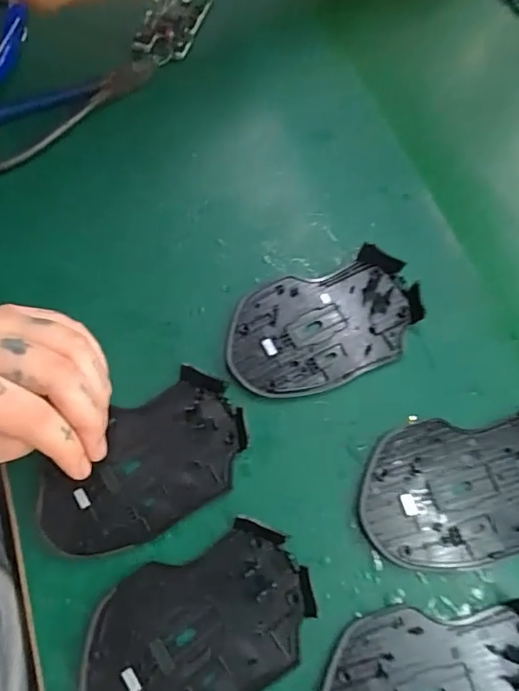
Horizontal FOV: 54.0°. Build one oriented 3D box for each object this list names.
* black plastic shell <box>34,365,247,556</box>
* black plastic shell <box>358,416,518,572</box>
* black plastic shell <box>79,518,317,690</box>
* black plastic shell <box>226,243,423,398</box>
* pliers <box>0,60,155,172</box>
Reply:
[{"bbox_3d":[-0.062,0.064,0.270,0.112,0.011,0.067,-28,70,-11],"label":"black plastic shell"},{"bbox_3d":[0.110,0.074,0.263,0.112,0.012,0.071,-6,67,-2],"label":"black plastic shell"},{"bbox_3d":[-0.030,0.136,0.240,0.111,0.010,0.072,-23,69,-9],"label":"black plastic shell"},{"bbox_3d":[0.036,-0.013,0.298,0.113,0.014,0.070,-17,68,-7],"label":"black plastic shell"},{"bbox_3d":[-0.142,-0.169,0.368,0.148,0.020,0.051,-30,70,-12],"label":"pliers"}]

